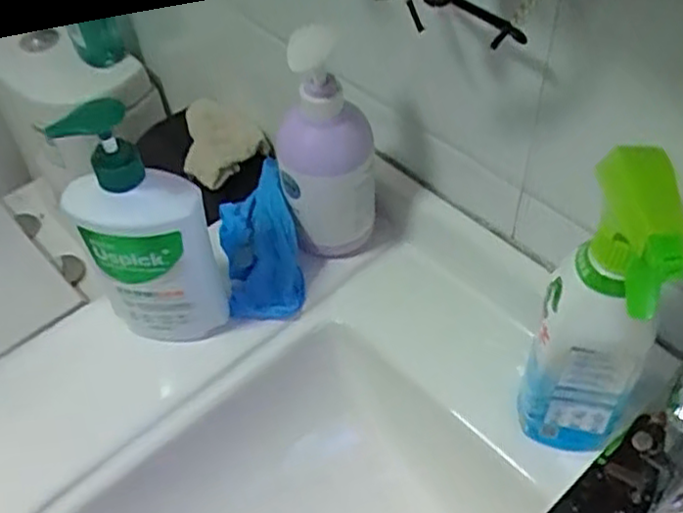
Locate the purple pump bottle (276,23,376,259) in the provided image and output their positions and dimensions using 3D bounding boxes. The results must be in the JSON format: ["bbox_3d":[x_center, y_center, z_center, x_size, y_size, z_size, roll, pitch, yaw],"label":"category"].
[{"bbox_3d":[-0.014,-0.093,0.592,0.077,0.184,0.091,-6,49,-1],"label":"purple pump bottle"}]

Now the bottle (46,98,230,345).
[{"bbox_3d":[-0.144,-0.014,0.531,0.086,0.221,0.074,-26,52,-17],"label":"bottle"}]

